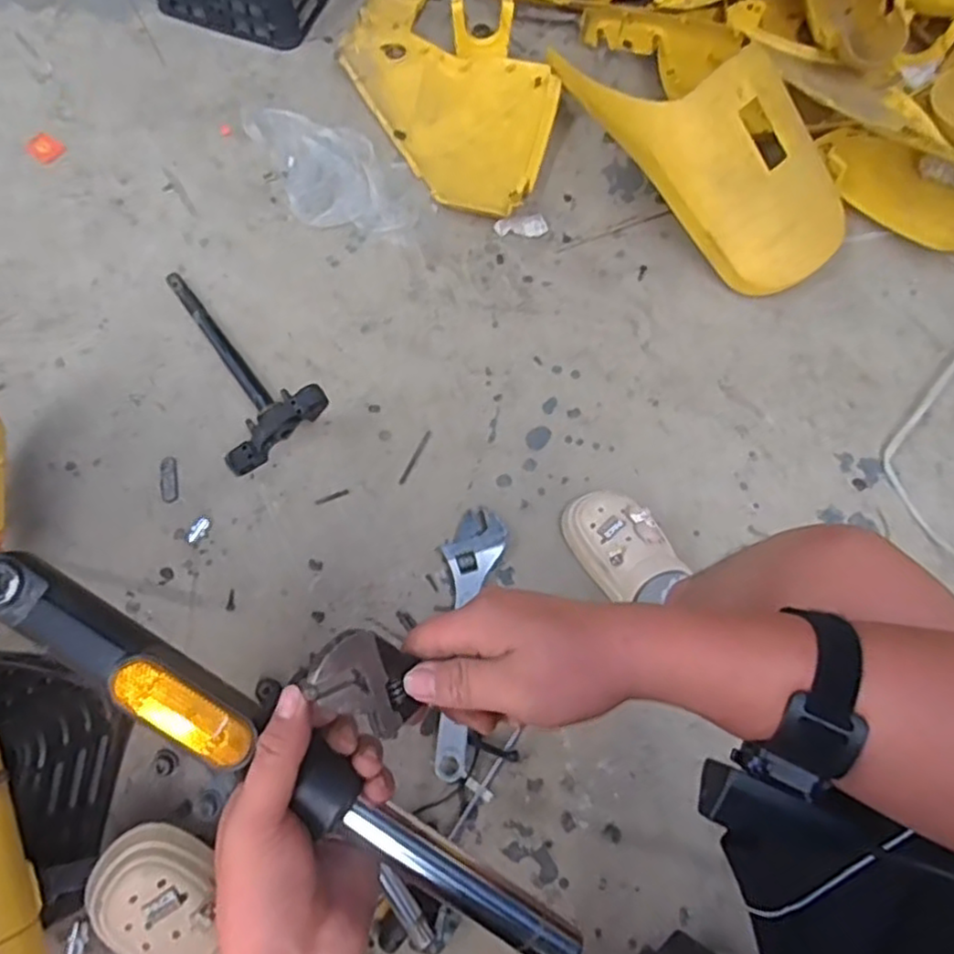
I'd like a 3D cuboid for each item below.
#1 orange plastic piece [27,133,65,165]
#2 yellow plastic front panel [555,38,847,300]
[{"bbox_3d":[-0.787,-0.599,1.249,0.071,0.004,0.050,35,73,13],"label":"orange plastic piece"},{"bbox_3d":[0.370,-0.570,1.124,0.266,0.200,0.564,-39,74,-13],"label":"yellow plastic front panel"}]

